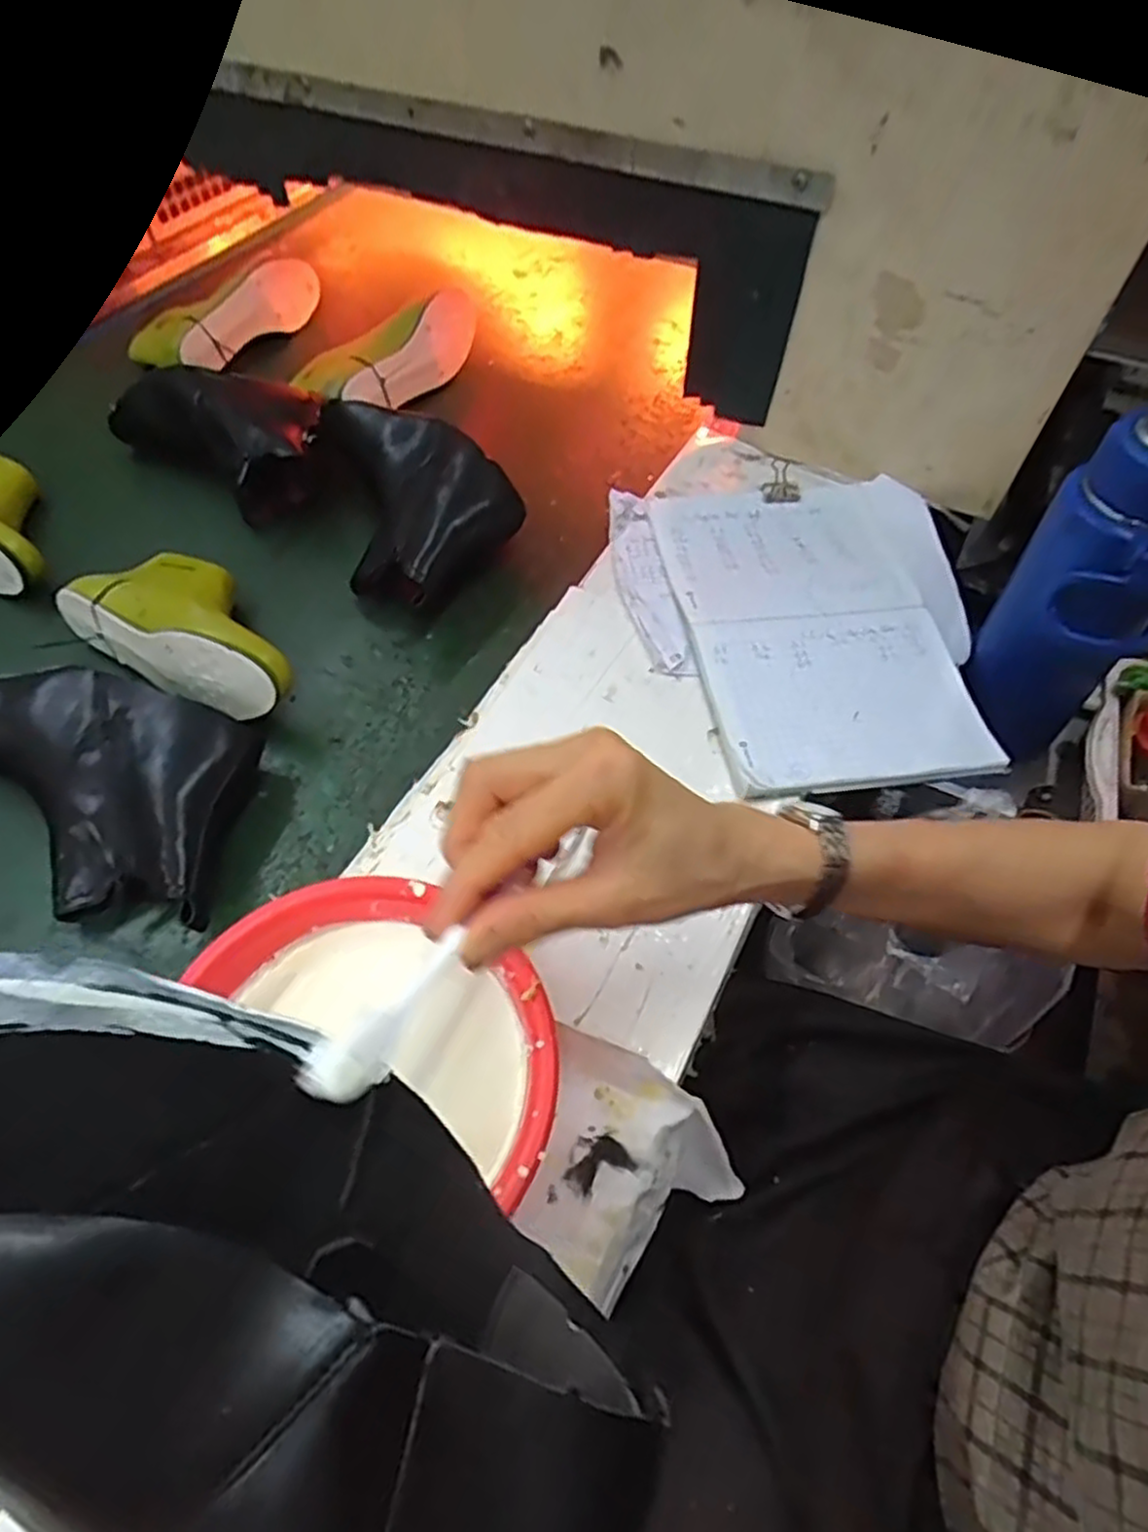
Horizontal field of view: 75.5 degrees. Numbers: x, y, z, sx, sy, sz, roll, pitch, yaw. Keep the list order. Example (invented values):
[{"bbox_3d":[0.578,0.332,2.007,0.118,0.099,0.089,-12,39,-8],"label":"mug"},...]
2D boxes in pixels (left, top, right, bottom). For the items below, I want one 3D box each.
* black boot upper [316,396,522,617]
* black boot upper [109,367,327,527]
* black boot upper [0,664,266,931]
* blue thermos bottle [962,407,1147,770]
[{"bbox_3d":[-0.138,-0.238,0.673,0.160,0.089,0.243,-14,58,-9],"label":"black boot upper"},{"bbox_3d":[-0.336,-0.332,0.743,0.212,0.087,0.128,33,62,20],"label":"black boot upper"},{"bbox_3d":[-0.350,0.019,0.511,0.244,0.073,0.155,6,57,4],"label":"black boot upper"},{"bbox_3d":[0.368,-0.109,0.554,0.107,0.266,0.092,38,64,22],"label":"blue thermos bottle"}]

